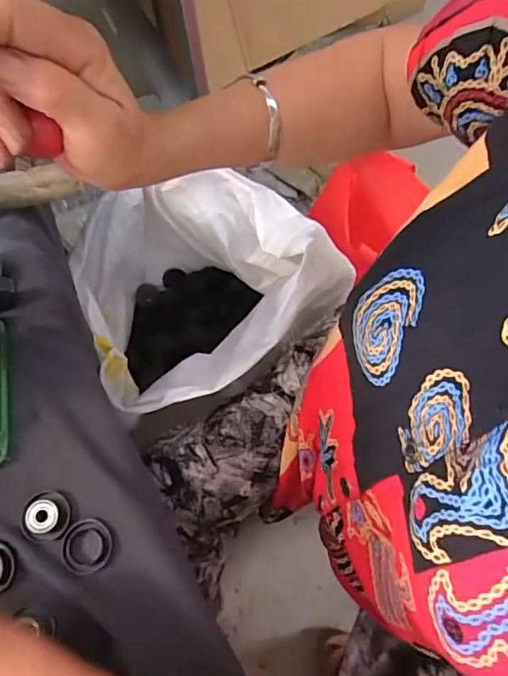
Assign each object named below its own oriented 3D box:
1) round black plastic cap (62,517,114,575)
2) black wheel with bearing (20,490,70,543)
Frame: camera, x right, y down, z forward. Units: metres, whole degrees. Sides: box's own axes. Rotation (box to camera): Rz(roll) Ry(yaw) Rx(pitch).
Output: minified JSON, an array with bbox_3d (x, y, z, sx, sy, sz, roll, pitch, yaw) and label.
[{"bbox_3d":[-0.115,0.143,0.353,0.032,0.007,0.034,0,69,1],"label":"round black plastic cap"},{"bbox_3d":[-0.145,0.123,0.356,0.030,0.011,0.033,0,69,1],"label":"black wheel with bearing"}]

